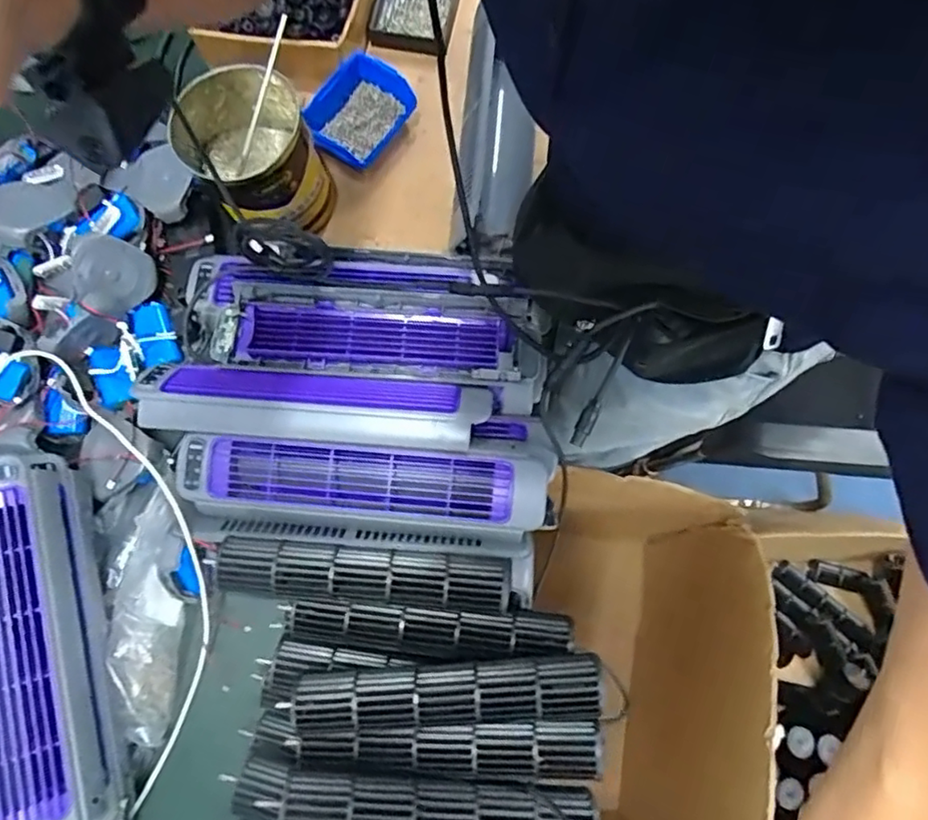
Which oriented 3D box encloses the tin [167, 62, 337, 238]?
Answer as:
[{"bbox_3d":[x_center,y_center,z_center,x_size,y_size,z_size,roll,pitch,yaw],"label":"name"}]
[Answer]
[{"bbox_3d":[-0.204,-0.253,0.621,0.118,0.120,0.133,-41,78,-9],"label":"tin"}]

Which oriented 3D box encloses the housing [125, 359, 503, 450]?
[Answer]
[{"bbox_3d":[-0.126,-0.008,0.531,0.289,0.055,0.066,4,75,2],"label":"housing"}]

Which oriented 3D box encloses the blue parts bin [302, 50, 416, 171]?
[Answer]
[{"bbox_3d":[-0.115,-0.328,0.688,0.085,0.045,0.118,34,78,10],"label":"blue parts bin"}]

